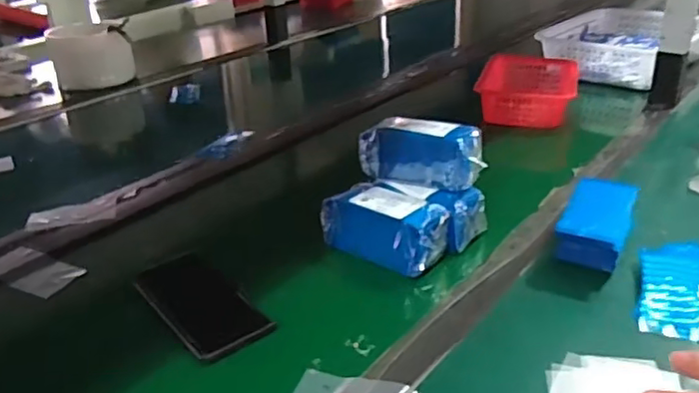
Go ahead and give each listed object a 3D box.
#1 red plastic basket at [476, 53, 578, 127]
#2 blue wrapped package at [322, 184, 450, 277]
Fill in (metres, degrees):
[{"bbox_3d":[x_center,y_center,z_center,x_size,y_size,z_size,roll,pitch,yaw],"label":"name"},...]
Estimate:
[{"bbox_3d":[0.299,-0.179,1.048,0.158,0.057,0.226,4,28,14],"label":"red plastic basket"},{"bbox_3d":[0.039,0.029,0.682,0.137,0.055,0.072,19,36,36],"label":"blue wrapped package"}]

